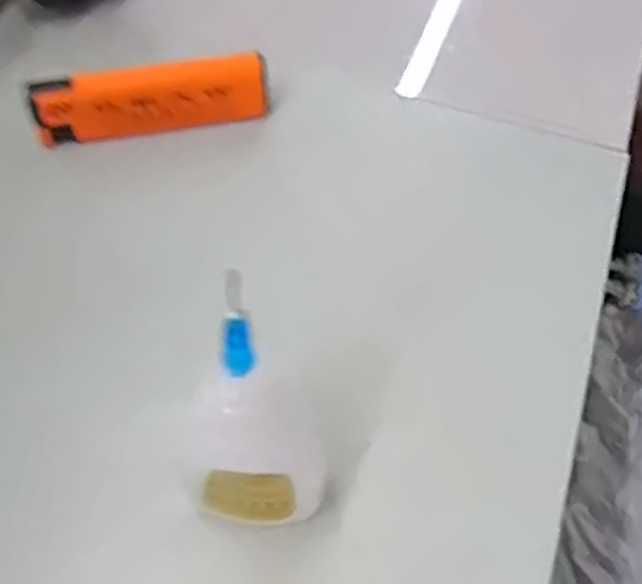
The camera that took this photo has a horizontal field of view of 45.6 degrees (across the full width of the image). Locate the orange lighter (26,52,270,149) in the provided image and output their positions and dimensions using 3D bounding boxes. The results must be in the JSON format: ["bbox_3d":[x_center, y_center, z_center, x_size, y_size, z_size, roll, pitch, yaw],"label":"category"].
[{"bbox_3d":[-0.058,-0.066,0.263,0.078,0.021,0.011,-10,56,-10],"label":"orange lighter"}]

